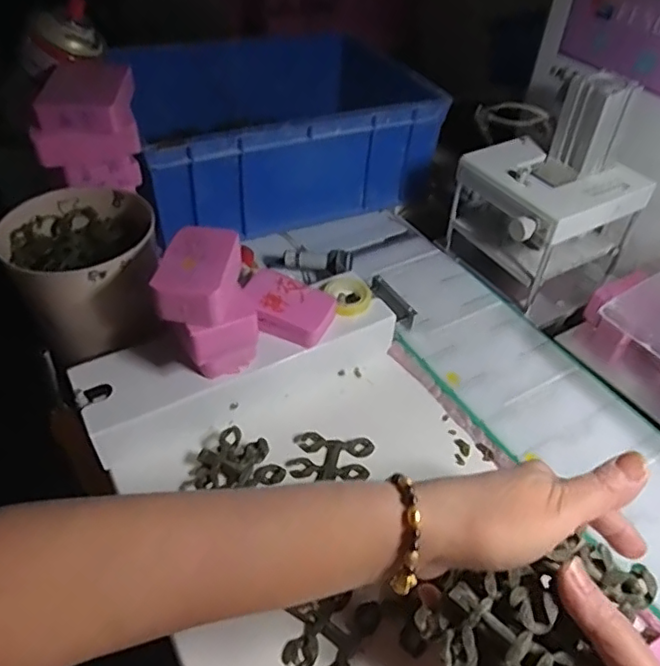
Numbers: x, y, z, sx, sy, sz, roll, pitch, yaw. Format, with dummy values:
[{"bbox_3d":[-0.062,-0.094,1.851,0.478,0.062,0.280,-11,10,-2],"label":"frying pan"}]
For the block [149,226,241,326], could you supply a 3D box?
[{"bbox_3d":[-0.090,-0.040,0.402,0.048,0.031,0.068,5,45,3],"label":"block"}]

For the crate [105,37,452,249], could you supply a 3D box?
[{"bbox_3d":[-0.079,-0.242,0.686,0.314,0.129,0.269,-21,48,-18],"label":"crate"}]

